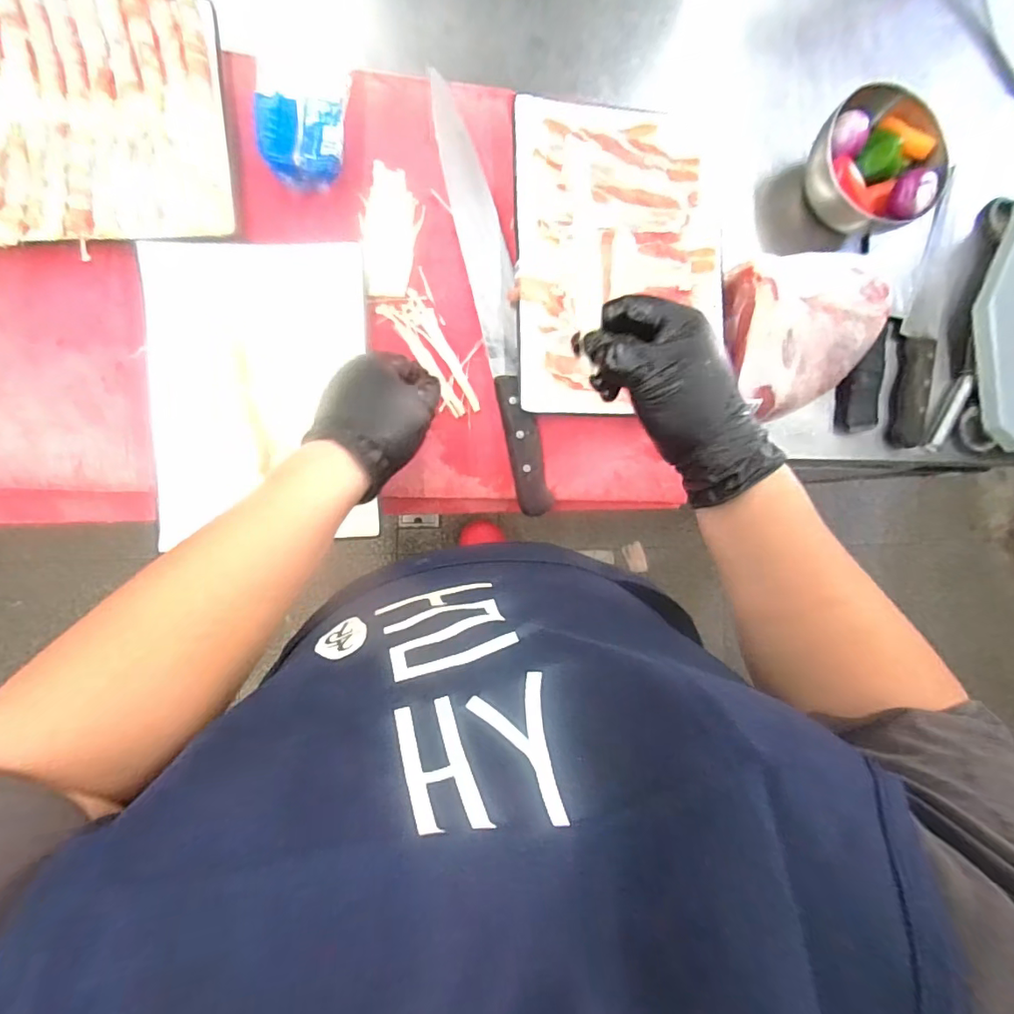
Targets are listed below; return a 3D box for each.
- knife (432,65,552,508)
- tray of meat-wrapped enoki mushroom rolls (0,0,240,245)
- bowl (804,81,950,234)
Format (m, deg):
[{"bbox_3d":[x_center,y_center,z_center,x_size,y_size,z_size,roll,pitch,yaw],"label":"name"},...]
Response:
[{"bbox_3d":[-0.011,-0.200,0.498,0.041,0.025,0.414,-12,90,-9],"label":"knife"},{"bbox_3d":[-0.378,-0.318,0.425,0.282,0.027,0.213,-9,90,-9],"label":"tray of meat-wrapped enoki mushroom rolls"},{"bbox_3d":[0.400,-0.379,0.592,0.136,0.081,0.139,0,88,-9],"label":"bowl"}]

